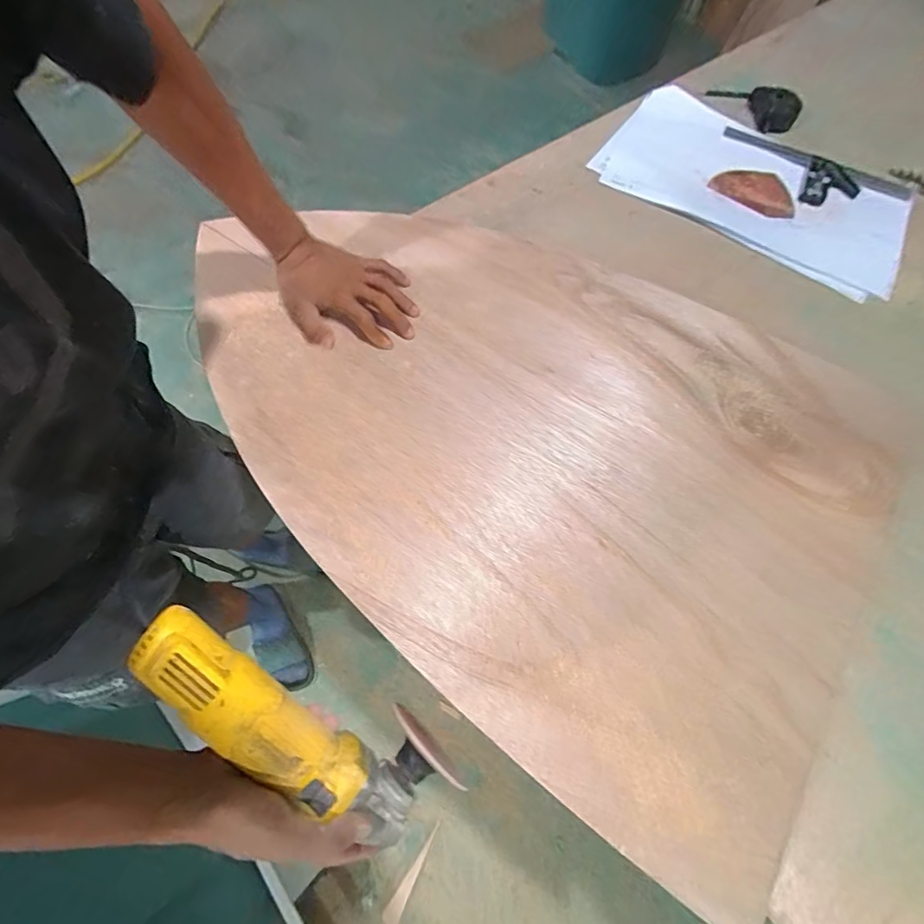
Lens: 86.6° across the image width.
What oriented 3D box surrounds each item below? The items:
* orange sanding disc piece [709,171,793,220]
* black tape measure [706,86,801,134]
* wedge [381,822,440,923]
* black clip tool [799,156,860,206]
[{"bbox_3d":[0.437,-0.404,0.732,0.127,0.013,0.069,25,81,5],"label":"orange sanding disc piece"},{"bbox_3d":[0.470,-0.569,0.785,0.044,0.049,0.164,-20,55,-11],"label":"black tape measure"},{"bbox_3d":[-0.112,0.885,1.052,0.033,0.011,0.204,26,68,8],"label":"wedge"},{"bbox_3d":[0.557,-0.420,0.738,0.077,0.018,0.094,22,67,7],"label":"black clip tool"}]

